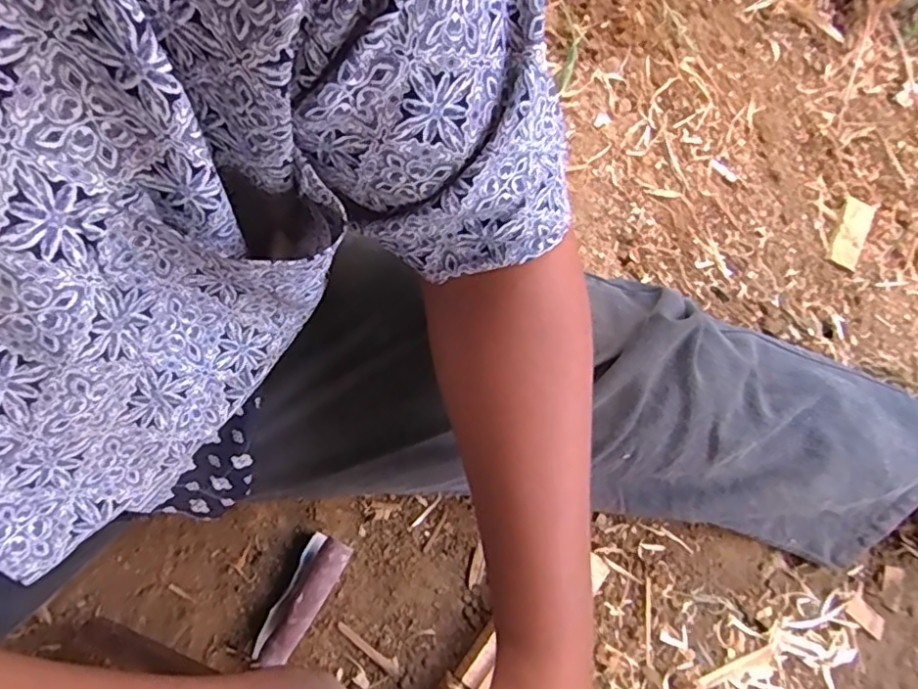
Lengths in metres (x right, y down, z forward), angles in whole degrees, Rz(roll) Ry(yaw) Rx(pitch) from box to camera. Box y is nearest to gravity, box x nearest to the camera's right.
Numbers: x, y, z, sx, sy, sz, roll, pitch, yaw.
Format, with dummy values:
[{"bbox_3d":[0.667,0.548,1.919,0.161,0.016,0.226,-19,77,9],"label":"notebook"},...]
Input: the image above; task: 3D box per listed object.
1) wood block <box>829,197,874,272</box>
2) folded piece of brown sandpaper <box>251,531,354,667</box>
[{"bbox_3d":[0.470,-0.134,0.715,0.045,0.010,0.099,36,67,-7],"label":"wood block"},{"bbox_3d":[-0.124,0.202,0.474,0.036,0.019,0.099,26,69,8],"label":"folded piece of brown sandpaper"}]

